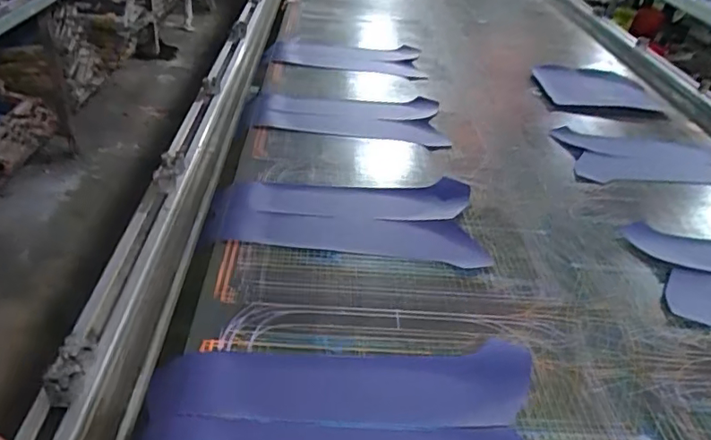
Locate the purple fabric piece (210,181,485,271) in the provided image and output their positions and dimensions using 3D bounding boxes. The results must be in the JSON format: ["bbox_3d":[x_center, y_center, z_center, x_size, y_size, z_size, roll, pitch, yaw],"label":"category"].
[{"bbox_3d":[-0.017,-0.007,0.947,0.448,0.013,0.233,3,35,-6],"label":"purple fabric piece"}]

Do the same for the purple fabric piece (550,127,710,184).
[{"bbox_3d":[0.666,-0.143,1.250,0.403,0.026,0.199,1,35,-8],"label":"purple fabric piece"}]

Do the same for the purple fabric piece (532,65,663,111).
[{"bbox_3d":[0.679,-0.382,1.583,0.304,0.020,0.275,4,35,-4],"label":"purple fabric piece"}]

